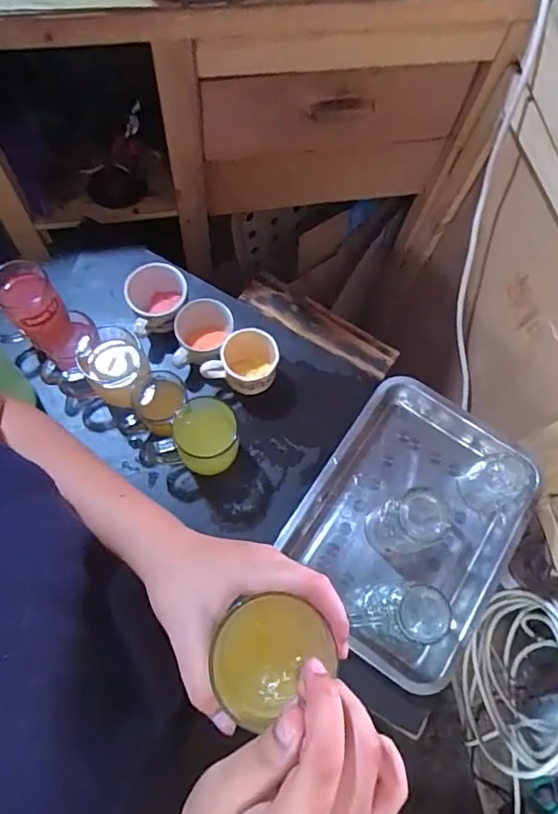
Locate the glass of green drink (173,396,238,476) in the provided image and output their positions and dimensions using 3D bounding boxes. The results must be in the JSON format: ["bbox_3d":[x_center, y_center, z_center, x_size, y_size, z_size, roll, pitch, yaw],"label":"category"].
[{"bbox_3d":[-0.089,0.041,0.653,0.072,0.115,0.076,1,70,-2],"label":"glass of green drink"}]

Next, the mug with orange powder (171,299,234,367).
[{"bbox_3d":[-0.108,-0.096,0.739,0.075,0.086,0.088,2,70,-2],"label":"mug with orange powder"}]

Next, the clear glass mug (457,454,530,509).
[{"bbox_3d":[0.282,0.098,0.675,0.059,0.090,0.053,-12,71,-7],"label":"clear glass mug"}]

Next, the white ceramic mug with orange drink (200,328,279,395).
[{"bbox_3d":[-0.052,-0.061,0.718,0.097,0.086,0.072,11,70,2],"label":"white ceramic mug with orange drink"}]

